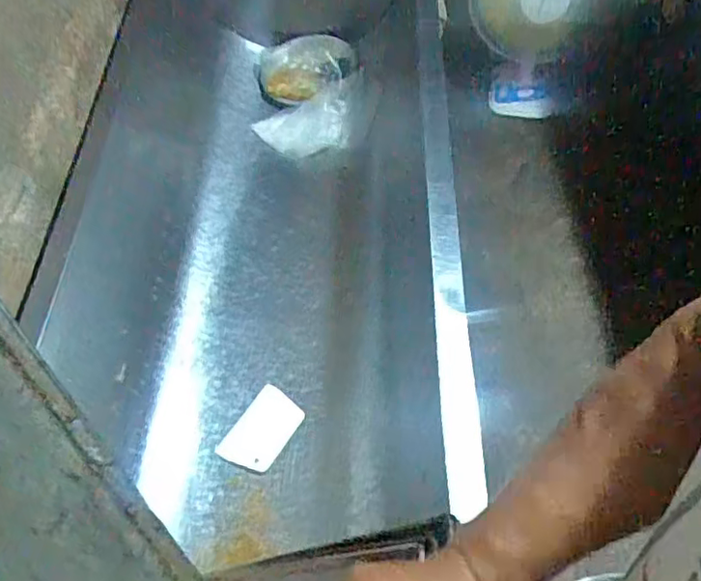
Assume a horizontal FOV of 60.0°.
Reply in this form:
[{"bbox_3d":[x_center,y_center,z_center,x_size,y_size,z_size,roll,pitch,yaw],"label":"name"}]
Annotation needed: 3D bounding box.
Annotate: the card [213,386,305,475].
[{"bbox_3d":[-0.132,0.210,0.918,0.084,0.005,0.126,27,61,20],"label":"card"}]

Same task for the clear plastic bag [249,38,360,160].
[{"bbox_3d":[-0.101,-0.396,1.210,0.208,0.060,0.252,7,76,0],"label":"clear plastic bag"}]

